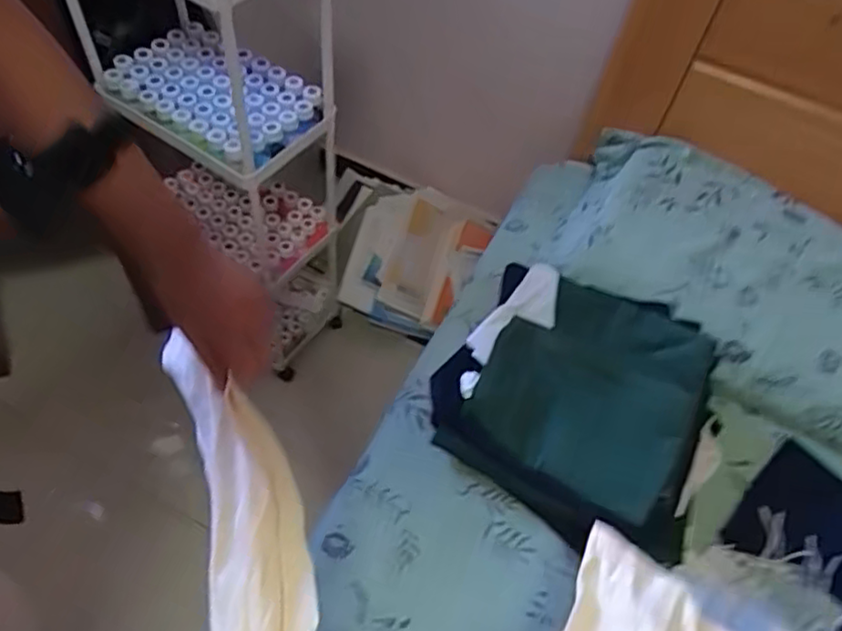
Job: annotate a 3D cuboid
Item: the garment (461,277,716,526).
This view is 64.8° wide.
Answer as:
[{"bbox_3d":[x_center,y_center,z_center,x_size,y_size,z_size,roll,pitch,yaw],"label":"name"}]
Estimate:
[{"bbox_3d":[0.206,0.083,0.819,0.262,0.062,0.244,27,67,24],"label":"garment"}]

